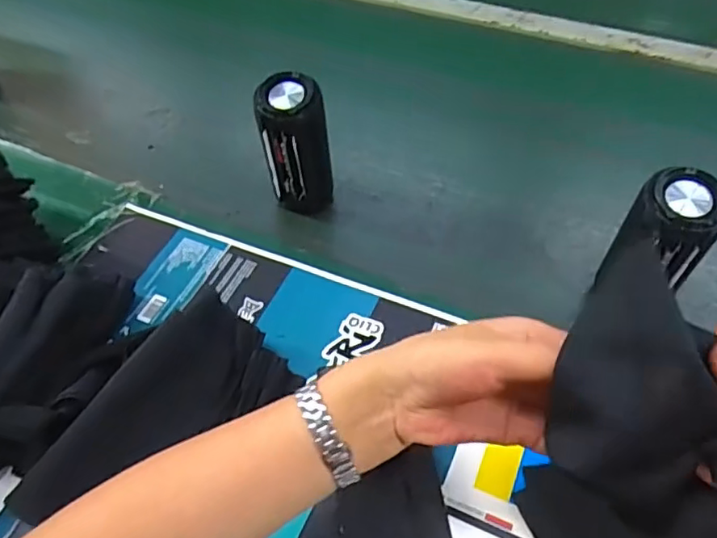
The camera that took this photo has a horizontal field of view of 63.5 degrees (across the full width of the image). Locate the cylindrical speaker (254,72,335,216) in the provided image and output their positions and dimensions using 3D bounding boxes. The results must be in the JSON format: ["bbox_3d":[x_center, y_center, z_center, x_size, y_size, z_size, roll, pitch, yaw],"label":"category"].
[{"bbox_3d":[-0.060,-0.119,0.576,0.051,0.141,0.049,0,53,1],"label":"cylindrical speaker"}]

